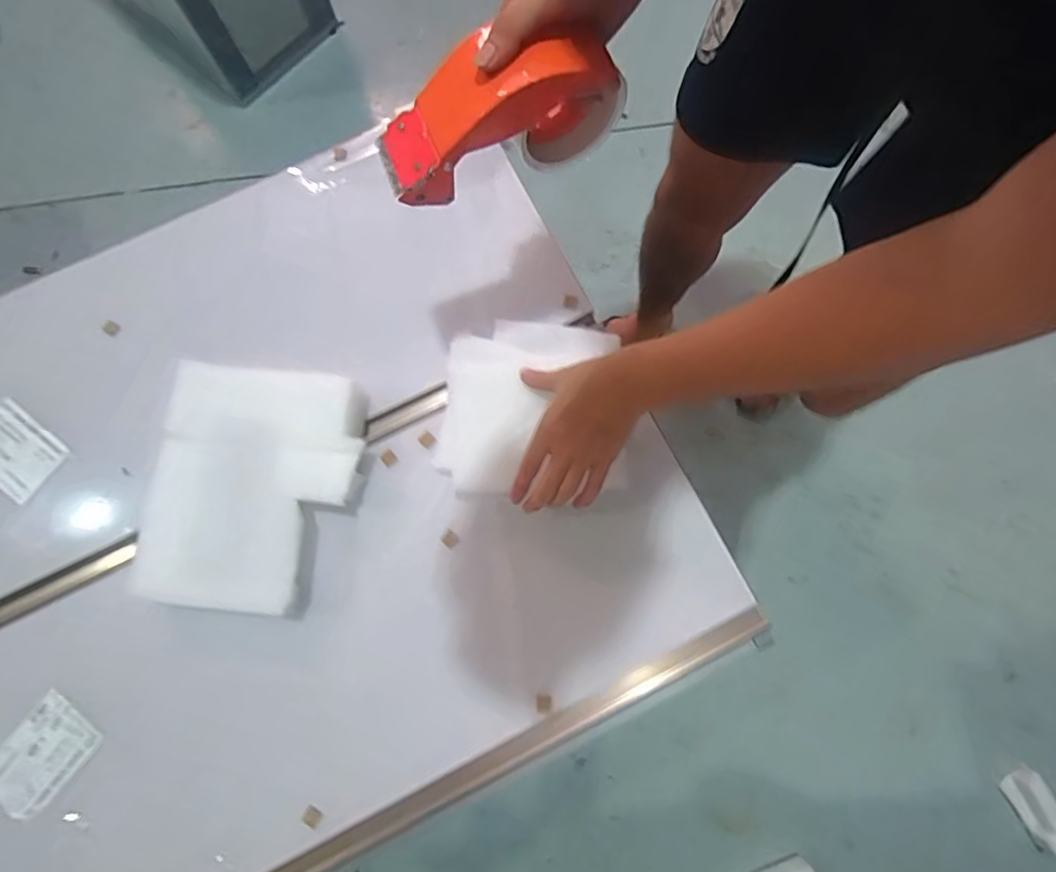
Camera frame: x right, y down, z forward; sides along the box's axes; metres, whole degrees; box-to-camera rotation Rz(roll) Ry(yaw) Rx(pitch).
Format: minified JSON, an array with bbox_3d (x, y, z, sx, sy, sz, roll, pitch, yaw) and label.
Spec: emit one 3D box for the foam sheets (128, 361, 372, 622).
[{"bbox_3d":[-0.280,0.054,0.568,0.192,0.055,0.237,8,79,3],"label":"foam sheets"}]

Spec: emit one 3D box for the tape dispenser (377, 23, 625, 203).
[{"bbox_3d":[-0.025,-0.233,0.392,0.172,0.084,0.070,-26,78,-6],"label":"tape dispenser"}]

